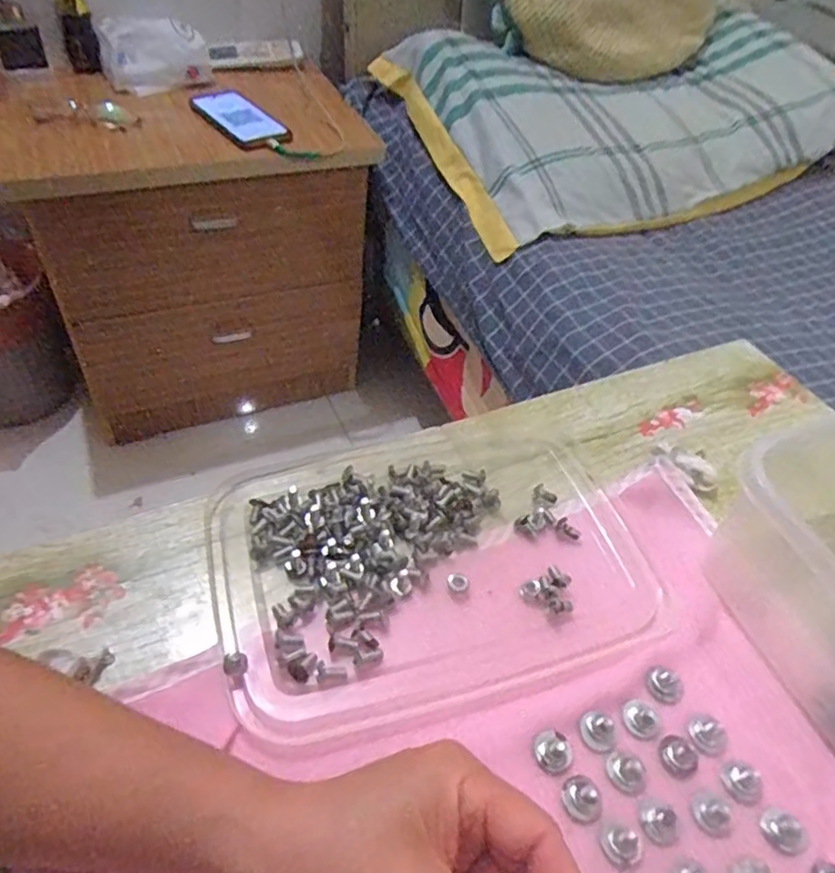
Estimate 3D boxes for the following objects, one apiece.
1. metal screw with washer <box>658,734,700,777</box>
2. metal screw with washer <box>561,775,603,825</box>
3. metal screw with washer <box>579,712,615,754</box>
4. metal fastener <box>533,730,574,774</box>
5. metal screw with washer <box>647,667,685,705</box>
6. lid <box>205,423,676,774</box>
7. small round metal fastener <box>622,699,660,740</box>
[{"bbox_3d":[0.123,0.151,0.304,0.015,0.007,0.018,-17,52,-21],"label":"metal screw with washer"},{"bbox_3d":[0.074,0.161,0.286,0.017,0.011,0.019,-28,56,-28],"label":"metal screw with washer"},{"bbox_3d":[0.086,0.140,0.306,0.017,0.009,0.016,38,54,25],"label":"metal screw with washer"},{"bbox_3d":[0.064,0.146,0.300,0.018,0.009,0.018,3,47,-4],"label":"metal fastener"},{"bbox_3d":[0.127,0.126,0.328,0.018,0.004,0.018,3,47,-4],"label":"metal screw with washer"},{"bbox_3d":[0.011,0.069,0.370,0.239,0.018,0.178,-12,50,-17],"label":"lid"},{"bbox_3d":[0.110,0.138,0.315,0.017,0.004,0.017,3,47,-4],"label":"small round metal fastener"}]

